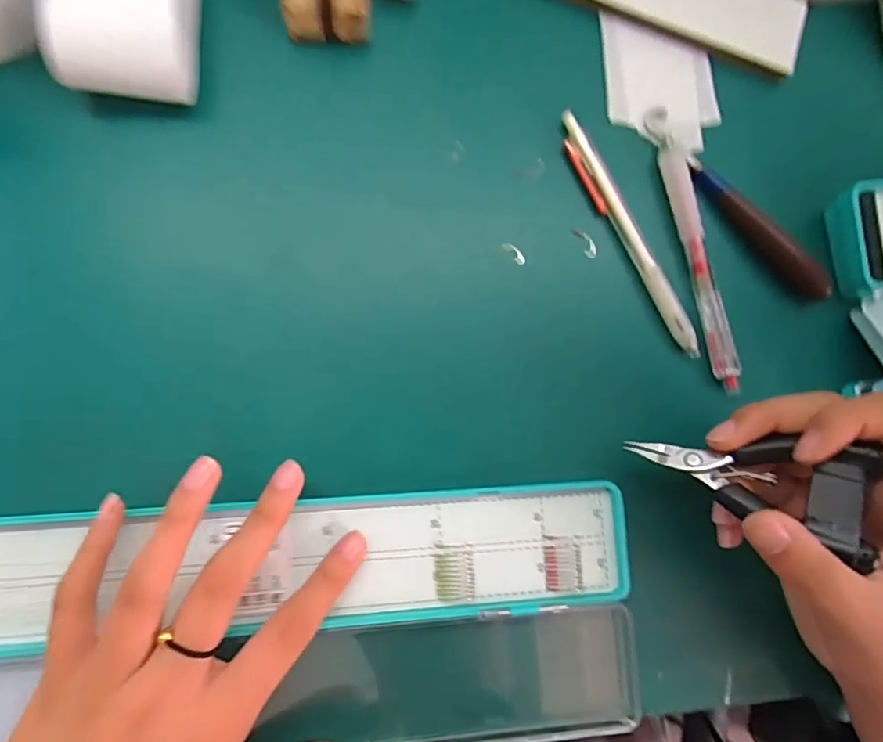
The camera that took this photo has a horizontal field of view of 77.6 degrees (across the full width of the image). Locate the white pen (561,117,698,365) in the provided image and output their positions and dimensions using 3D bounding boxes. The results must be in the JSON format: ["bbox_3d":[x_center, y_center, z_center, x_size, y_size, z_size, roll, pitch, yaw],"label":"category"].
[{"bbox_3d":[0.099,-0.072,0.288,0.013,0.006,0.141,-26,86,-9],"label":"white pen"}]

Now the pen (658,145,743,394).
[{"bbox_3d":[0.138,-0.055,0.289,0.010,0.007,0.133,-11,84,-7],"label":"pen"}]

